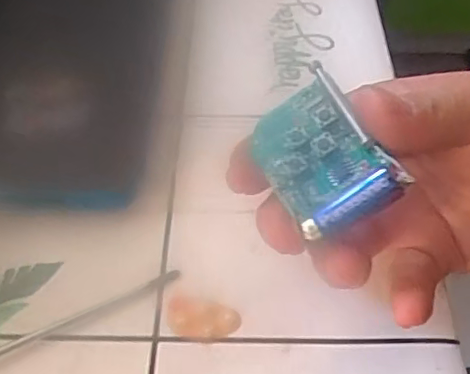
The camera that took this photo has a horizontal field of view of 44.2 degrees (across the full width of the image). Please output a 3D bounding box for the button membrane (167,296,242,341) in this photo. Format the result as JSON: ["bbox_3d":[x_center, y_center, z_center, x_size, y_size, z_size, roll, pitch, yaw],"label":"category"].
[{"bbox_3d":[-0.011,0.046,0.203,0.026,0.004,0.015,9,49,7],"label":"button membrane"}]

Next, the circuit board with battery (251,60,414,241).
[{"bbox_3d":[0.023,-0.009,0.163,0.029,0.007,0.047,-36,52,14],"label":"circuit board with battery"}]

